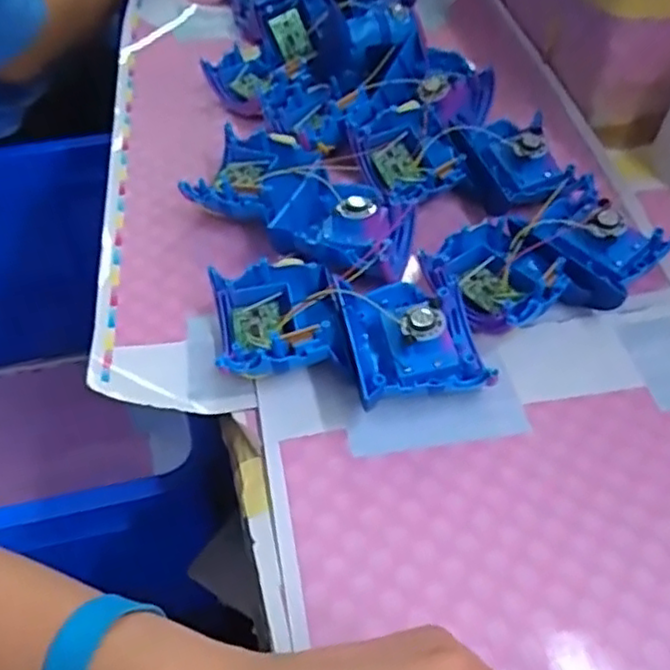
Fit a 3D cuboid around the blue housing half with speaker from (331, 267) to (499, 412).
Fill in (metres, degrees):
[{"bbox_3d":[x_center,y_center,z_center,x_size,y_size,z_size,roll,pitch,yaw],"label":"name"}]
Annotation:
[{"bbox_3d":[0.048,0.003,0.422,0.085,0.044,0.099,-8,49,-8],"label":"blue housing half with speaker"}]

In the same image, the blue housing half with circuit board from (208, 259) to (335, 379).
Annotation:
[{"bbox_3d":[-0.038,-0.008,0.431,0.072,0.041,0.080,-7,49,-6],"label":"blue housing half with circuit board"}]

